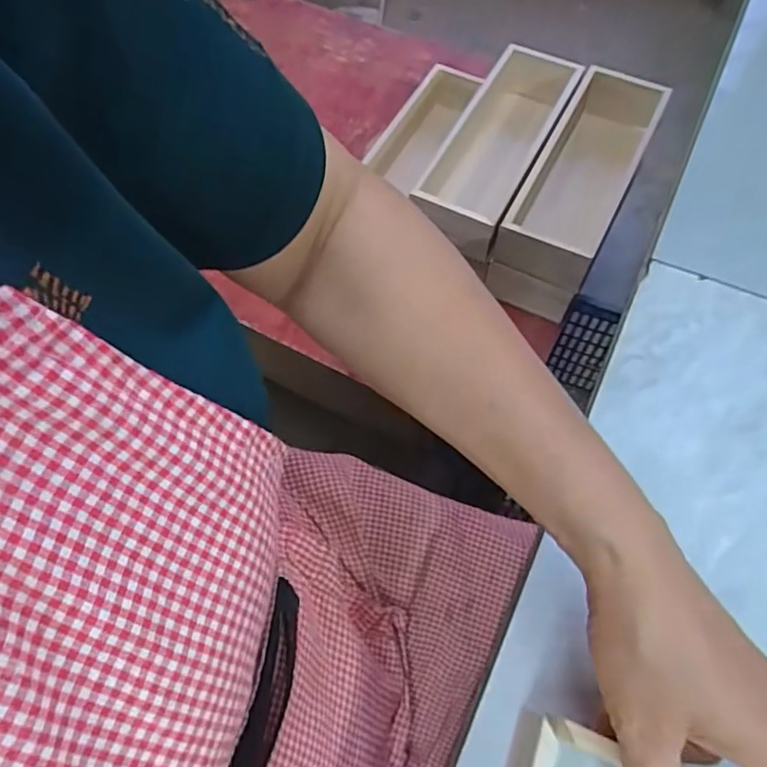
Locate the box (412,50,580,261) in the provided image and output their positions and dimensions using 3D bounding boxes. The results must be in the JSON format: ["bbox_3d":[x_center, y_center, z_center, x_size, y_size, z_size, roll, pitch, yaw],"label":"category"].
[{"bbox_3d":[0.142,-0.282,0.709,0.109,0.090,0.290,24,67,13],"label":"box"}]

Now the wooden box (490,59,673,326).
[{"bbox_3d":[0.236,-0.241,0.687,0.095,0.105,0.293,25,67,14],"label":"wooden box"}]

